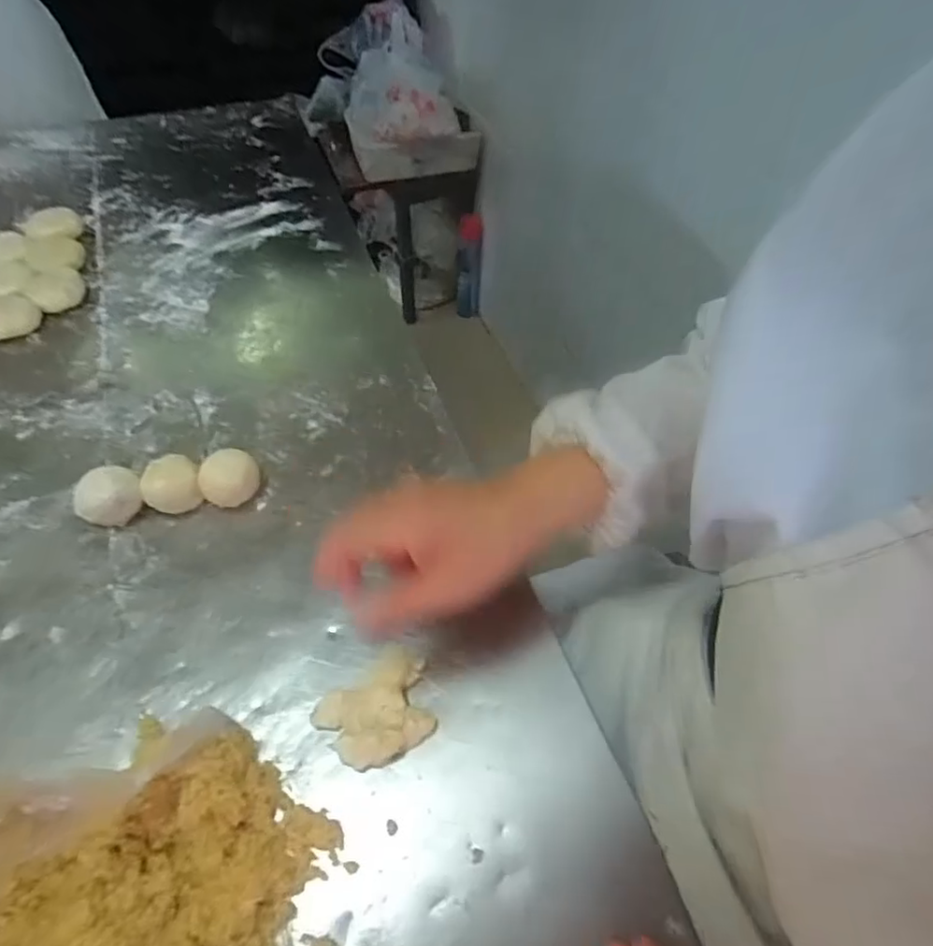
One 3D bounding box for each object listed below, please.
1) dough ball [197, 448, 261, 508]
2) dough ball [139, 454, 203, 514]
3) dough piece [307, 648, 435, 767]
[{"bbox_3d":[-0.187,0.006,0.465,0.041,0.034,0.036,1,53,-2],"label":"dough ball"},{"bbox_3d":[-0.232,0.009,0.461,0.043,0.038,0.036,-22,57,-18],"label":"dough ball"},{"bbox_3d":[-0.055,0.154,0.379,0.073,0.014,0.059,-30,60,-22],"label":"dough piece"}]

